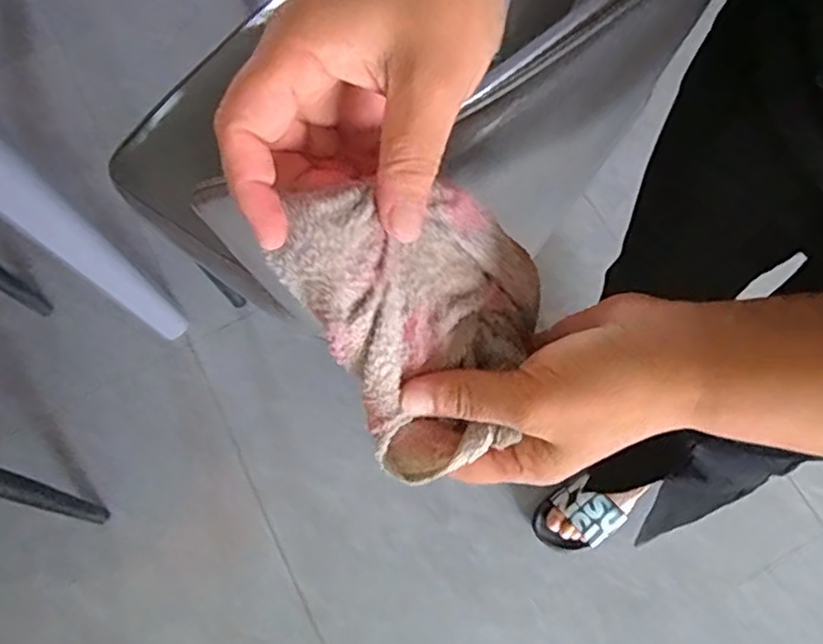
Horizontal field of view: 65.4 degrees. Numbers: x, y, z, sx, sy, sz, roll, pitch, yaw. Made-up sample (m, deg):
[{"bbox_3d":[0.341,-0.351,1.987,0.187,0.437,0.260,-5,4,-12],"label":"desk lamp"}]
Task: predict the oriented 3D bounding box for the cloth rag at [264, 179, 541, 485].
[{"bbox_3d":[0.009,-0.007,0.271,0.100,0.133,0.050,-34,31,-19],"label":"cloth rag"}]

